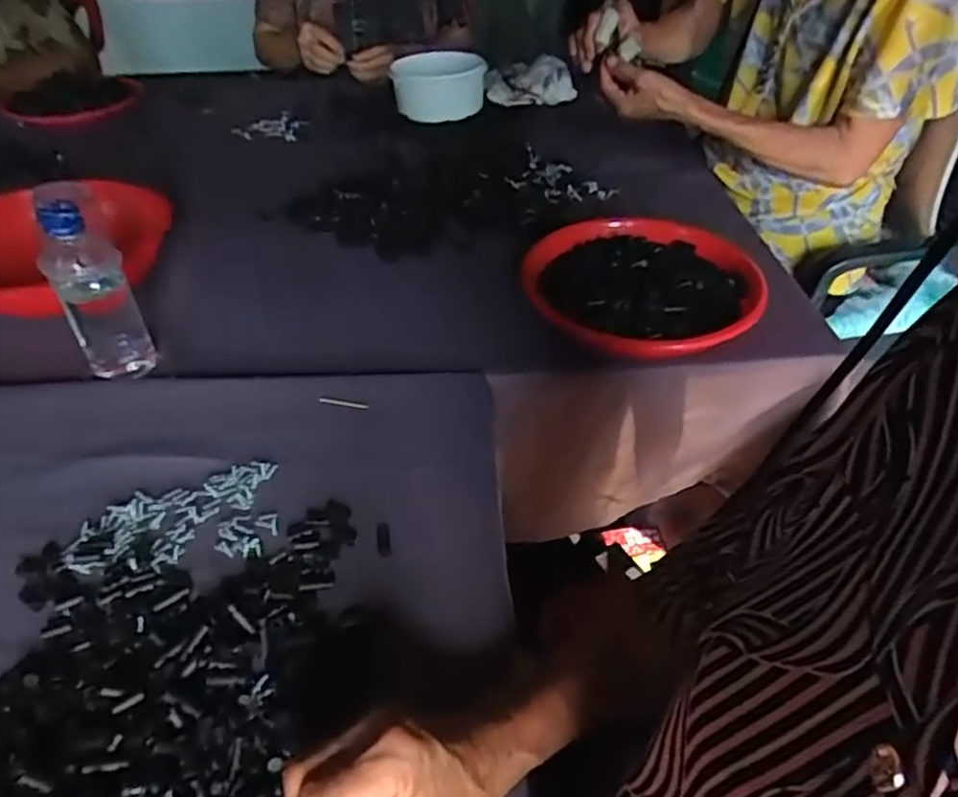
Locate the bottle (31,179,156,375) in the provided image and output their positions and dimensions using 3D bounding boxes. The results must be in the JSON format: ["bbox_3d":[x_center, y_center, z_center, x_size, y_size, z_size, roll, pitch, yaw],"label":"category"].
[{"bbox_3d":[-0.347,-0.099,0.625,0.063,0.191,0.061,-25,48,-26],"label":"bottle"}]

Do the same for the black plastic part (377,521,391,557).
[{"bbox_3d":[-0.071,0.105,0.513,0.010,0.004,0.034,-7,41,-5],"label":"black plastic part"}]

